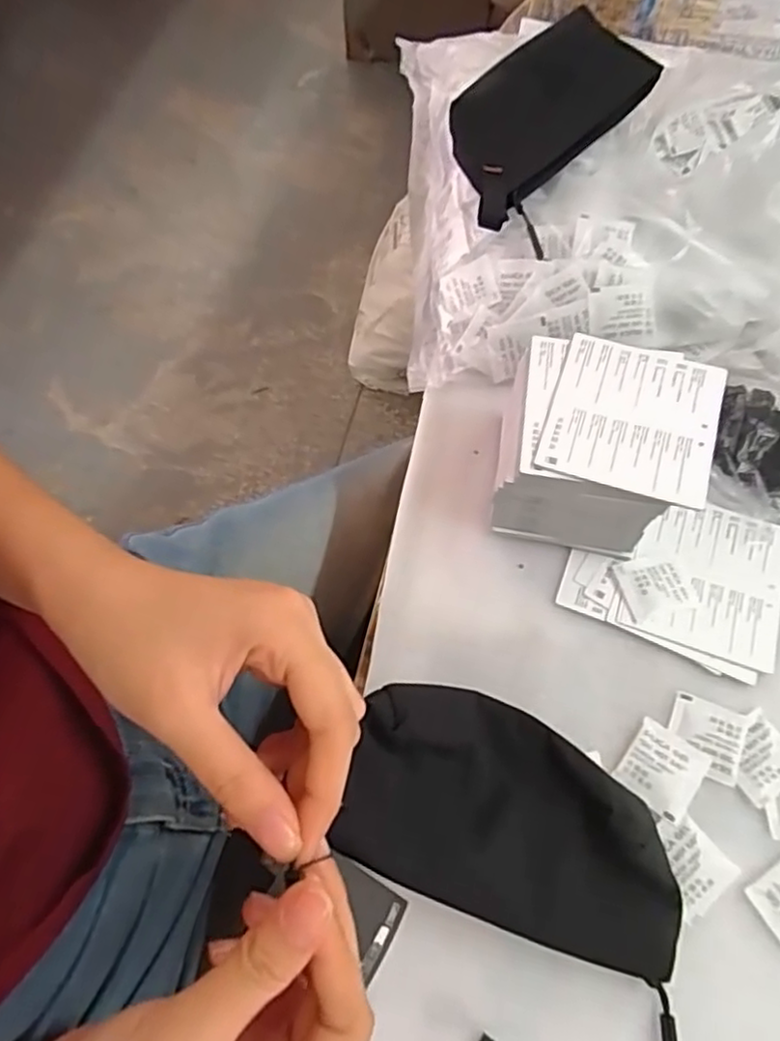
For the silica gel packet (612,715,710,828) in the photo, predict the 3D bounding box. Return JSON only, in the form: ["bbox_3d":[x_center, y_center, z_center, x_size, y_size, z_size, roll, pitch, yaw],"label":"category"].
[{"bbox_3d":[0.149,0.136,0.366,0.038,0.004,0.042,35,68,15],"label":"silica gel packet"}]

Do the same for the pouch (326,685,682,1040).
[{"bbox_3d":[0.068,0.152,0.319,0.187,0.020,0.098,31,65,3],"label":"pouch"}]

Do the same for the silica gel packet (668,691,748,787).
[{"bbox_3d":[0.178,0.122,0.374,0.039,0.004,0.041,20,65,9],"label":"silica gel packet"}]

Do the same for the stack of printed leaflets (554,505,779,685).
[{"bbox_3d":[0.181,0.032,0.420,0.128,0.005,0.106,20,65,9],"label":"stack of printed leaflets"}]

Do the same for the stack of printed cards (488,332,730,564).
[{"bbox_3d":[0.127,-0.044,0.413,0.113,0.082,0.105,14,64,6],"label":"stack of printed cards"}]

